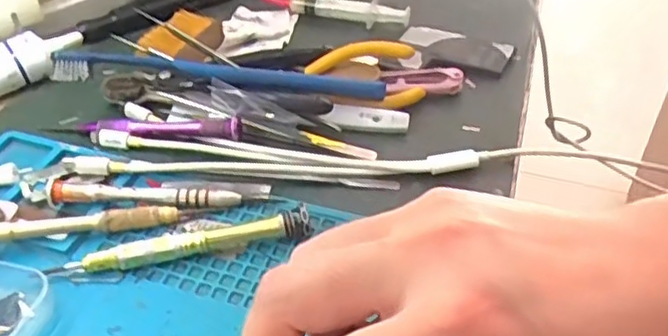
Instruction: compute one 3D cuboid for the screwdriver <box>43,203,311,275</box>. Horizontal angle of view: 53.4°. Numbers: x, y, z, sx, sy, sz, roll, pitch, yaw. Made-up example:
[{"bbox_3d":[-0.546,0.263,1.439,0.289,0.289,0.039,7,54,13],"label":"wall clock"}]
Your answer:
[{"bbox_3d":[-0.069,0.036,0.305,0.116,0.016,0.010,-8,41,-11],"label":"screwdriver"}]

